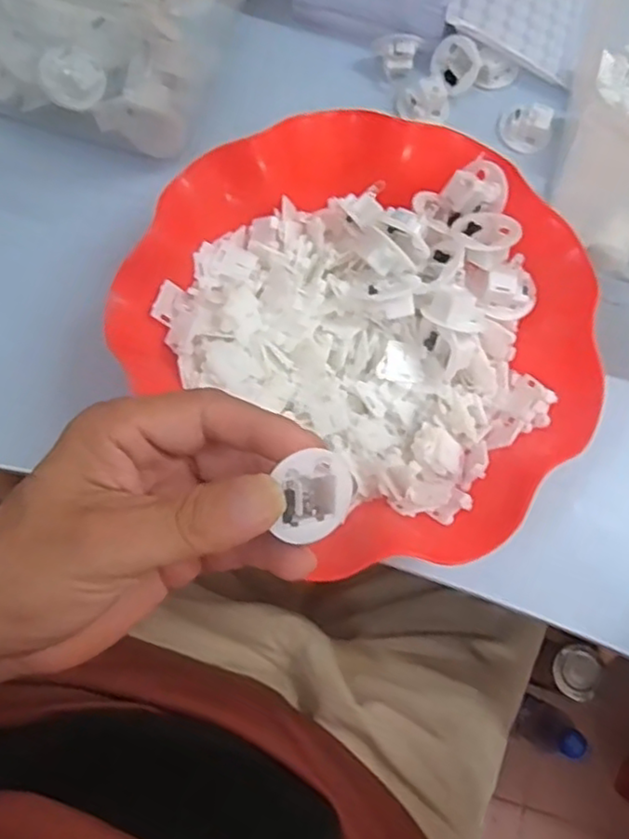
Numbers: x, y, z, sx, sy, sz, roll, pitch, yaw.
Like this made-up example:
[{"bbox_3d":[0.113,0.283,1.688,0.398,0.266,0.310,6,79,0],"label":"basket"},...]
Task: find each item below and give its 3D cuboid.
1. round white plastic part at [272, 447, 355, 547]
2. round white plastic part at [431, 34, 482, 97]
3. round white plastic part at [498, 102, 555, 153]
[{"bbox_3d":[-0.003,0.025,0.229,0.031,0.009,0.031,-8,108,-26],"label":"round white plastic part"},{"bbox_3d":[0.090,-0.222,0.424,0.031,0.017,0.031,26,121,18],"label":"round white plastic part"},{"bbox_3d":[0.131,-0.181,0.416,0.032,0.010,0.028,26,77,6],"label":"round white plastic part"}]

